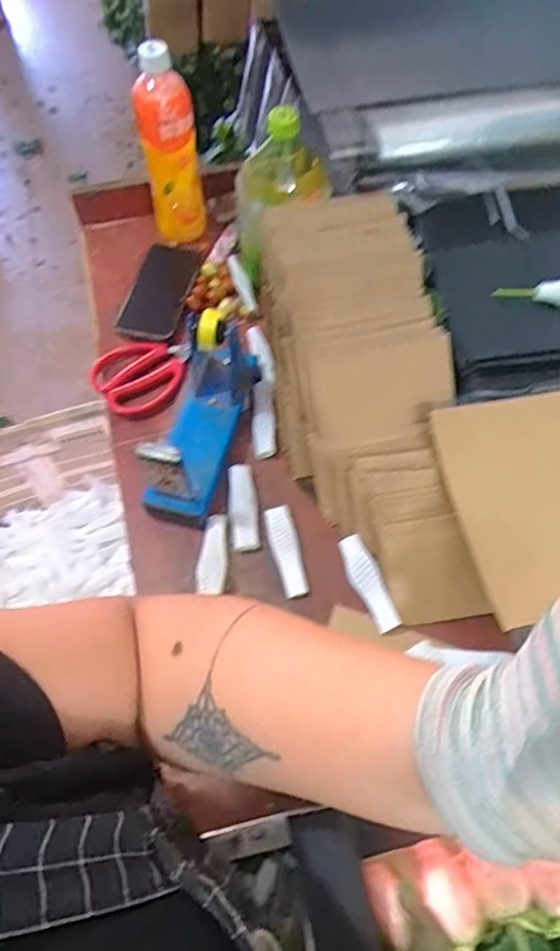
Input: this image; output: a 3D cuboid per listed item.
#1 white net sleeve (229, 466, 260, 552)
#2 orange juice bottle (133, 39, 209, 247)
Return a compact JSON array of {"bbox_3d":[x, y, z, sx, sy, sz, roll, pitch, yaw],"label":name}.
[{"bbox_3d":[-0.038,0.030,0.590,0.026,0.017,0.089,-5,62,-4],"label":"white net sleeve"},{"bbox_3d":[-0.129,-0.381,0.695,0.062,0.200,0.061,-11,62,-7],"label":"orange juice bottle"}]

